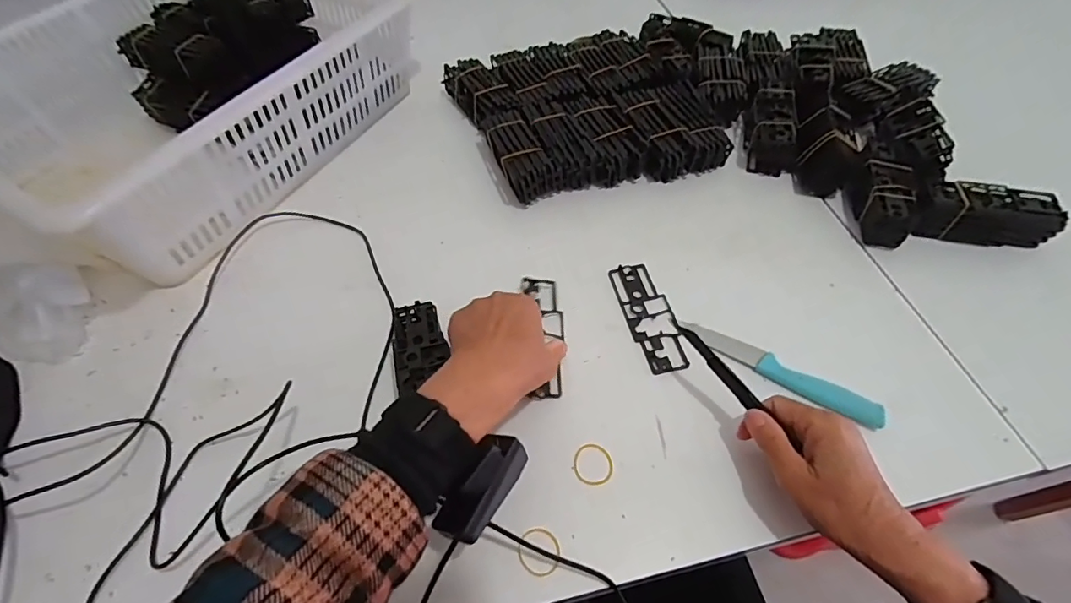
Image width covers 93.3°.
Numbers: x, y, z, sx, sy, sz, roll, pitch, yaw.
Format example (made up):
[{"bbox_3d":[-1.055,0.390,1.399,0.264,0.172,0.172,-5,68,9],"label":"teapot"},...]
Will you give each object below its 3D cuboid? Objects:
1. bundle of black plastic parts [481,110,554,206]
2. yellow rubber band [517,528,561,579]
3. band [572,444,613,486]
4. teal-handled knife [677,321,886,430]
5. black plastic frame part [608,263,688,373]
[{"bbox_3d":[-0.022,-0.169,0.588,0.053,0.045,0.132,-17,55,-10],"label":"bundle of black plastic parts"},{"bbox_3d":[0.003,0.178,0.360,0.029,0.007,0.032,-16,66,-8],"label":"yellow rubber band"},{"bbox_3d":[0.045,0.126,0.394,0.031,0.004,0.032,-1,53,1],"label":"band"},{"bbox_3d":[0.208,0.058,0.437,0.170,0.009,0.024,30,60,22],"label":"teal-handled knife"},{"bbox_3d":[0.108,0.013,0.480,0.045,0.004,0.120,-11,54,-6],"label":"black plastic frame part"}]

